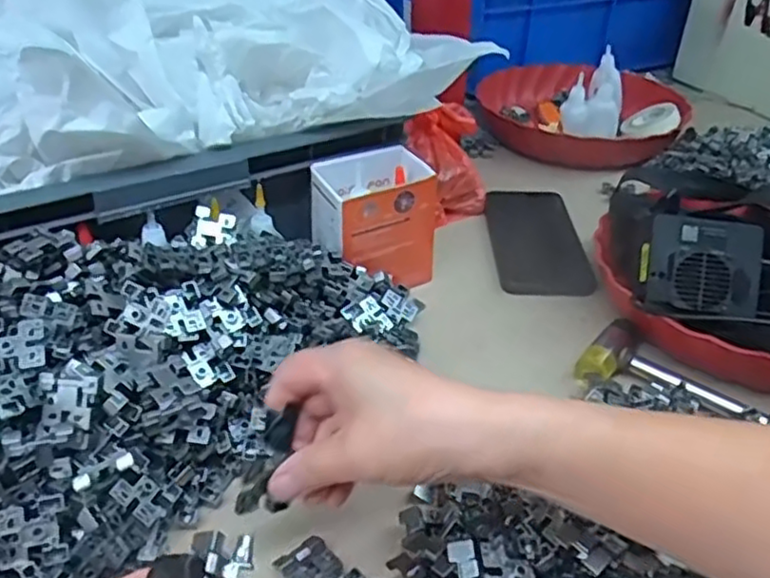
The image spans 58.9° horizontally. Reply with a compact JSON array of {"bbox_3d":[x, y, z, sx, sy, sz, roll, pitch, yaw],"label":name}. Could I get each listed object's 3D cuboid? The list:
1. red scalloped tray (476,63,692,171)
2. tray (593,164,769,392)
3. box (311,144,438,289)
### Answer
[{"bbox_3d":[0.238,-0.217,0.834,0.232,0.039,0.237,-2,35,-3],"label":"red scalloped tray"},{"bbox_3d":[0.287,-0.018,0.518,0.238,0.080,0.236,11,37,15],"label":"tray"},{"bbox_3d":[-0.009,-0.053,0.556,0.091,0.099,0.067,-20,40,-26],"label":"box"}]

